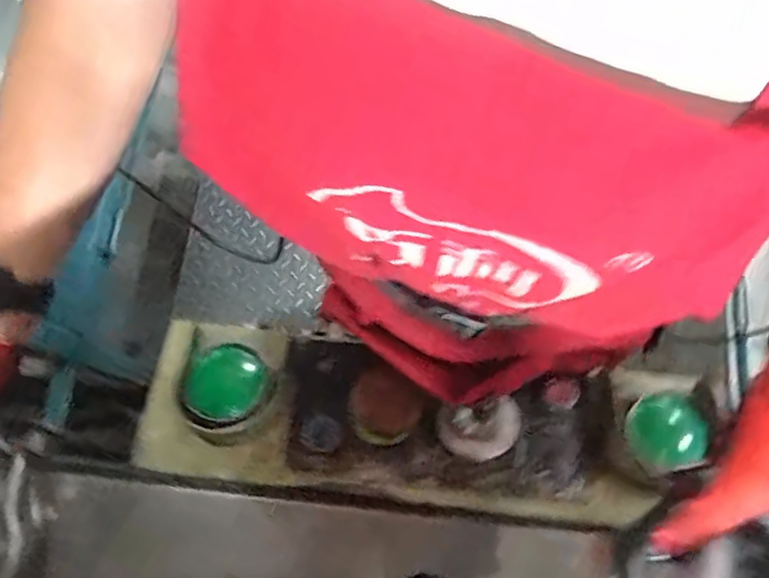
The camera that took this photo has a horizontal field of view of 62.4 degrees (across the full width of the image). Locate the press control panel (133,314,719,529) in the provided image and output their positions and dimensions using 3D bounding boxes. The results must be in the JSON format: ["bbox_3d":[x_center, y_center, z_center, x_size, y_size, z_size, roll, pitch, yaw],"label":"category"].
[{"bbox_3d":[0.048,0.117,0.560,0.501,0.085,0.142,8,76,1],"label":"press control panel"}]

